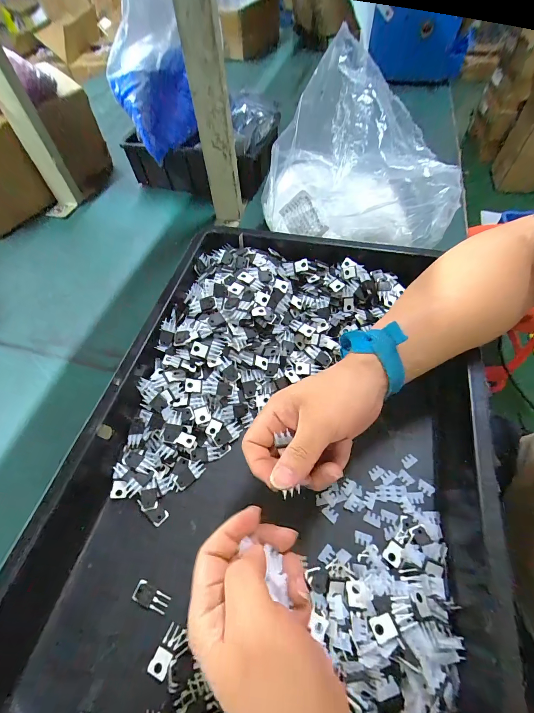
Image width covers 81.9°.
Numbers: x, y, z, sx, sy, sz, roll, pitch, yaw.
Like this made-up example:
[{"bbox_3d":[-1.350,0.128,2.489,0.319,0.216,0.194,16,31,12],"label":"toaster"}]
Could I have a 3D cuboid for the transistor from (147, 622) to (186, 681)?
[{"bbox_3d":[-0.084,0.247,0.258,0.016,0.004,0.034,23,62,17],"label":"transistor"}]

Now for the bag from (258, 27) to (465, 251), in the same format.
[{"bbox_3d":[0.131,-0.288,0.454,0.287,0.182,0.195,21,61,16],"label":"bag"}]

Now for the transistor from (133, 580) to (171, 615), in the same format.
[{"bbox_3d":[-0.106,0.218,0.279,0.034,0.004,0.016,20,61,15],"label":"transistor"}]

